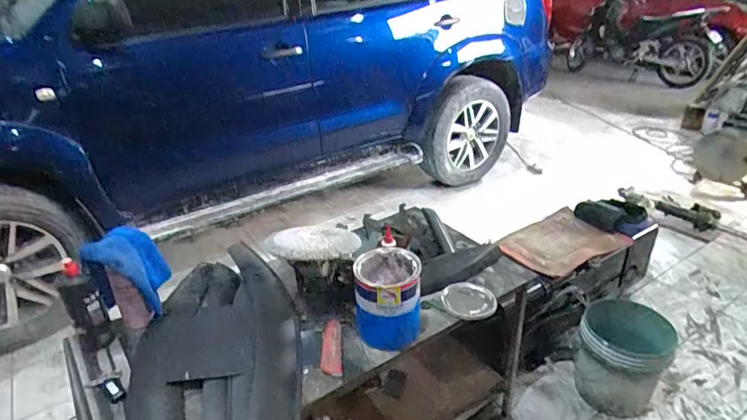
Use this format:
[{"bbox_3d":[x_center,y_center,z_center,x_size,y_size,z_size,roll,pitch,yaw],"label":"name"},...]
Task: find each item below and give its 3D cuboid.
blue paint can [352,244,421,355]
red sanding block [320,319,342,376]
[{"bbox_3d":[0.035,0.227,1.202,0.154,0.211,0.162,-2,28,1],"label":"blue paint can"},{"bbox_3d":[-0.107,0.345,1.183,0.050,0.020,0.173,-5,28,-4],"label":"red sanding block"}]

